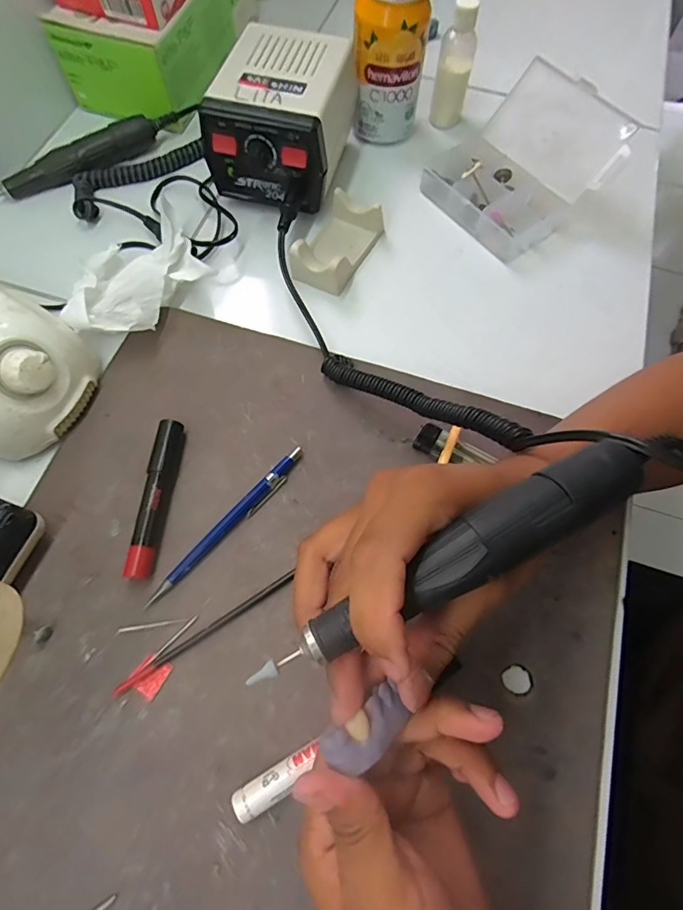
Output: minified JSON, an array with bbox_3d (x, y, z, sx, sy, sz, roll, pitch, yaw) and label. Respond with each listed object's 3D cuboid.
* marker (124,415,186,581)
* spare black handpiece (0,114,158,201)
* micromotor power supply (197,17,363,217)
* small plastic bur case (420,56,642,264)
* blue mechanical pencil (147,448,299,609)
[{"bbox_3d":[-0.124,0.028,0.317,0.018,0.017,0.108,5,68,-1],"label":"marker"},{"bbox_3d":[-0.239,-0.274,0.430,0.145,0.023,0.022,-31,73,-14],"label":"spare black handpiece"},{"bbox_3d":[-0.048,-0.286,0.410,0.103,0.085,0.141,16,68,4],"label":"micromotor power supply"},{"bbox_3d":[0.157,-0.265,0.417,0.129,0.073,0.136,-35,74,-15],"label":"small plastic bur case"},{"bbox_3d":[-0.074,0.045,0.314,0.011,0.009,0.134,40,72,12],"label":"blue mechanical pencil"}]

